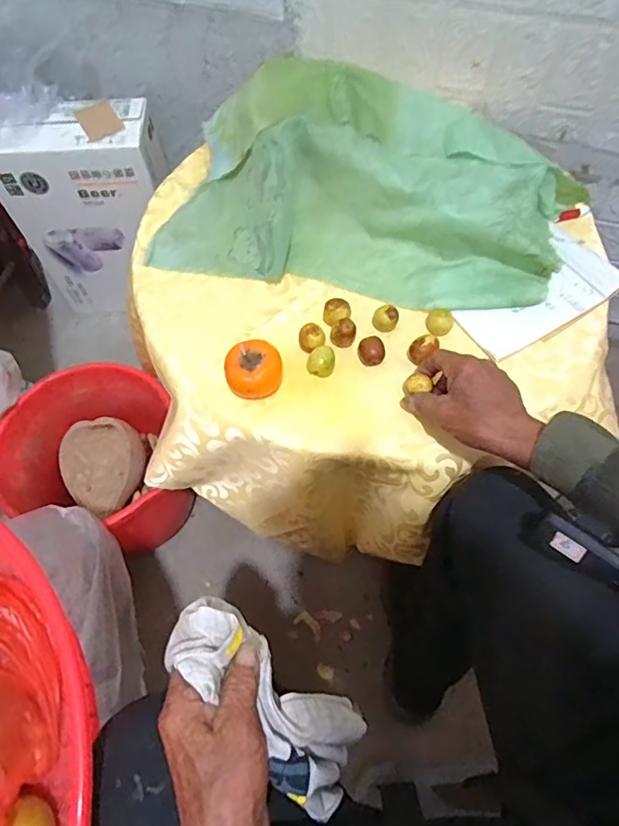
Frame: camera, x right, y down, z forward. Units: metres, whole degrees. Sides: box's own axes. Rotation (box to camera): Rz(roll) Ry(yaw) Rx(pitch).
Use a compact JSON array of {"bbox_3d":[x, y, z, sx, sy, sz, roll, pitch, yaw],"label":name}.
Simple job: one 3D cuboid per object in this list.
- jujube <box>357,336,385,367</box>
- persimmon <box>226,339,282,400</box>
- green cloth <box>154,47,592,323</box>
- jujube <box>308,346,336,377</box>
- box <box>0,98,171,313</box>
[{"bbox_3d":[0.068,-0.066,0.561,0.029,0.024,0.028,0,63,1],"label":"jujube"},{"bbox_3d":[-0.058,-0.041,0.533,0.061,0.048,0.054,-14,63,-6],"label":"persimmon"},{"bbox_3d":[0.070,-0.277,0.621,0.487,0.107,0.275,13,63,7],"label":"green cloth"},{"bbox_3d":[0.013,-0.052,0.553,0.029,0.034,0.029,0,63,1],"label":"jujube"},{"bbox_3d":[-0.400,-0.376,0.980,0.272,0.368,0.119,-1,63,0],"label":"box"}]

